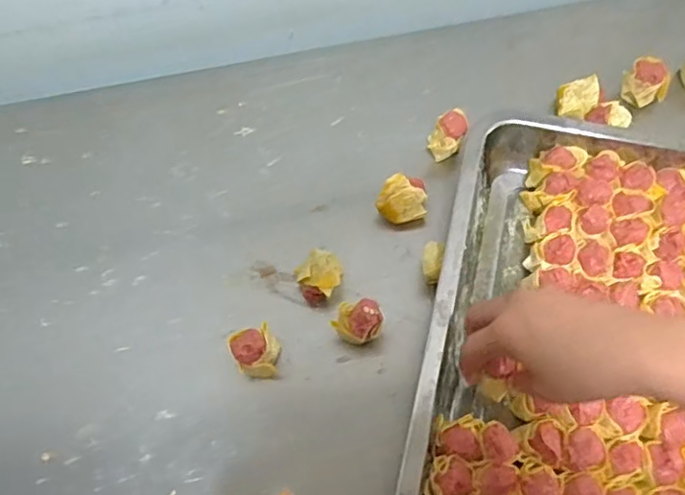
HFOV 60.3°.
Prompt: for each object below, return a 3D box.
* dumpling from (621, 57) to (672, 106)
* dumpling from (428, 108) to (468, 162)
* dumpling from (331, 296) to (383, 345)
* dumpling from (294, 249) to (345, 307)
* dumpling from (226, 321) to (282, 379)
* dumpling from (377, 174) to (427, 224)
[{"bbox_3d":[0.280,-0.150,0.552,0.032,0.042,0.039,-25,67,-9],"label":"dumpling"},{"bbox_3d":[0.096,-0.102,0.538,0.029,0.037,0.041,16,67,9],"label":"dumpling"},{"bbox_3d":[0.013,0.062,0.469,0.038,0.043,0.034,-13,66,-3],"label":"dumpling"},{"bbox_3d":[-0.019,0.026,0.485,0.036,0.035,0.035,-1,66,2],"label":"dumpling"},{"bbox_3d":[-0.067,0.082,0.463,0.034,0.043,0.035,-1,66,2],"label":"dumpling"},{"bbox_3d":[0.052,-0.041,0.515,0.042,0.037,0.034,-14,66,-4],"label":"dumpling"}]

